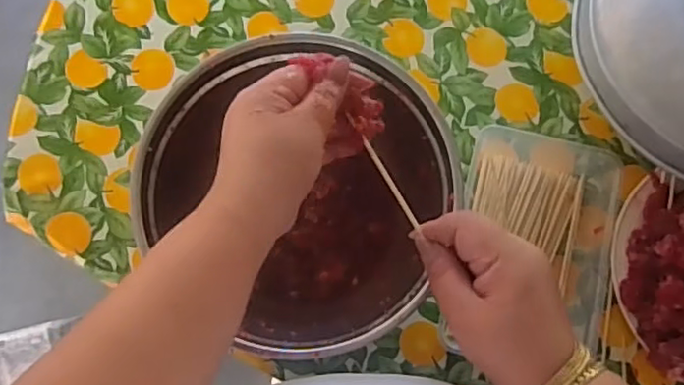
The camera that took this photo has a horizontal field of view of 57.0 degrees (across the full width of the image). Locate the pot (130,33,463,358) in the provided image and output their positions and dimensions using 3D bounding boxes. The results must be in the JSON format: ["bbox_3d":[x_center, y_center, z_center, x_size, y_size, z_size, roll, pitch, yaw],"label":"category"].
[{"bbox_3d":[-0.031,0.002,0.597,0.247,0.146,0.268,0,79,0],"label":"pot"}]

